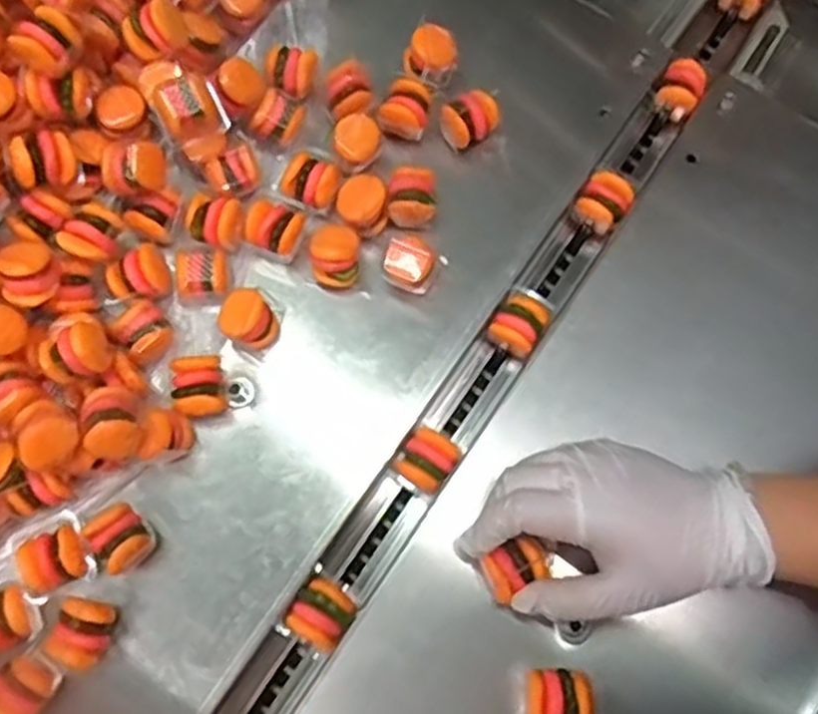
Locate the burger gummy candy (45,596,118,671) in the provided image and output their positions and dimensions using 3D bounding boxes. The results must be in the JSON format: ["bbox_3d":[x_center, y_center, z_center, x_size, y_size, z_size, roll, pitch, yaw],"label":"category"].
[{"bbox_3d":[-0.170,0.145,0.416,0.029,0.030,0.033,19,74,6],"label":"burger gummy candy"}]

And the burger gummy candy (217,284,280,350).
[{"bbox_3d":[-0.095,-0.021,0.466,0.031,0.034,0.032,0,73,0],"label":"burger gummy candy"}]

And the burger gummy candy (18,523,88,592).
[{"bbox_3d":[-0.191,0.111,0.429,0.032,0.026,0.028,-21,74,-6],"label":"burger gummy candy"}]

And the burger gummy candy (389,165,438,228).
[{"bbox_3d":[0.002,-0.099,0.490,0.028,0.030,0.030,-2,73,0],"label":"burger gummy candy"}]

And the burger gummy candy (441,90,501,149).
[{"bbox_3d":[0.040,-0.151,0.506,0.031,0.035,0.025,-28,75,-8],"label":"burger gummy candy"}]

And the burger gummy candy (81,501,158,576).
[{"bbox_3d":[-0.153,0.098,0.423,0.025,0.033,0.032,-39,76,-11],"label":"burger gummy candy"}]

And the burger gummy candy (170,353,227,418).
[{"bbox_3d":[-0.121,0.018,0.456,0.027,0.029,0.034,-8,73,-2],"label":"burger gummy candy"}]

